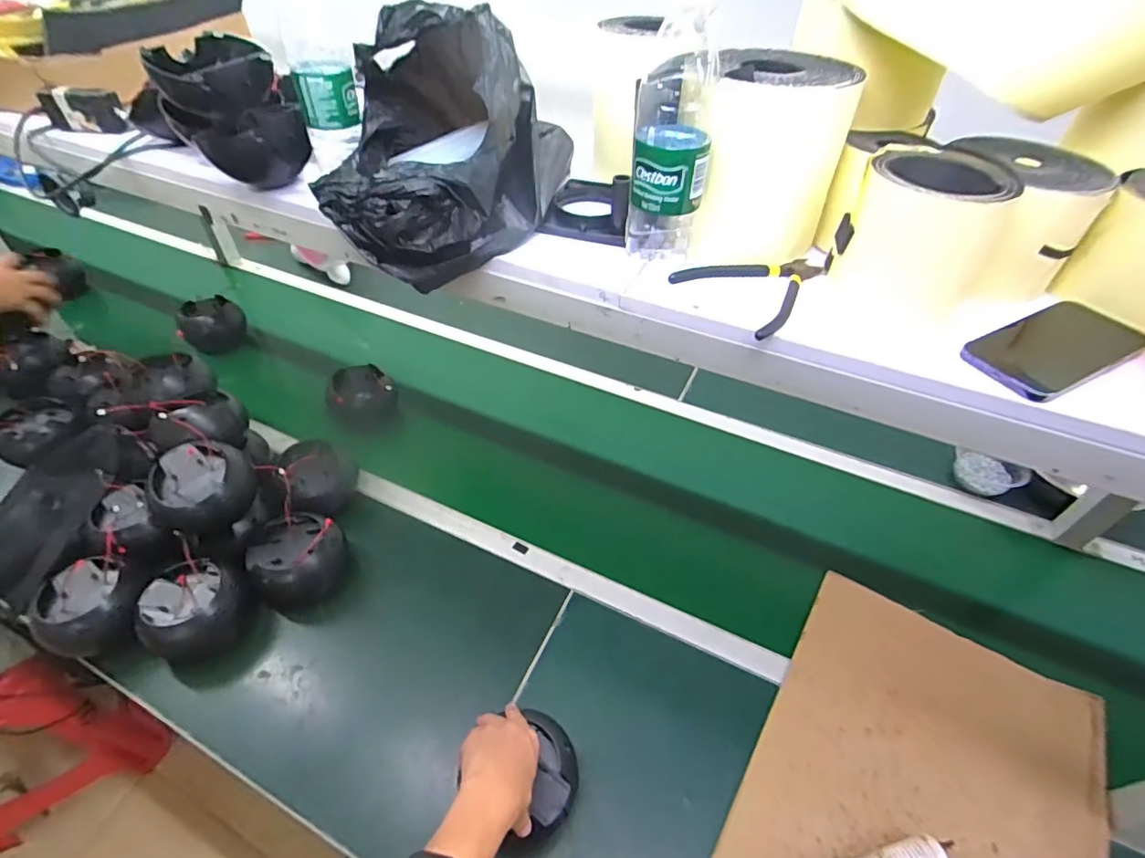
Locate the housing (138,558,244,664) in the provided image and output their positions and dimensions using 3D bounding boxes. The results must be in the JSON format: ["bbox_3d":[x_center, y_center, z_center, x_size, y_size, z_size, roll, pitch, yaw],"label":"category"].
[{"bbox_3d":[-0.521,0.252,0.752,0.119,0.083,0.102,-10,47,-12],"label":"housing"}]

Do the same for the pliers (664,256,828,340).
[{"bbox_3d":[0.178,-0.134,0.511,0.129,0.017,0.115,-25,52,-25],"label":"pliers"}]

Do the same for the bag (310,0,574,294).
[{"bbox_3d":[-0.126,-0.330,0.590,0.222,0.181,0.358,6,45,3],"label":"bag"}]

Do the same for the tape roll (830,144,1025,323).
[{"bbox_3d":[0.310,-0.167,0.483,0.125,0.122,0.108,31,52,25],"label":"tape roll"}]

